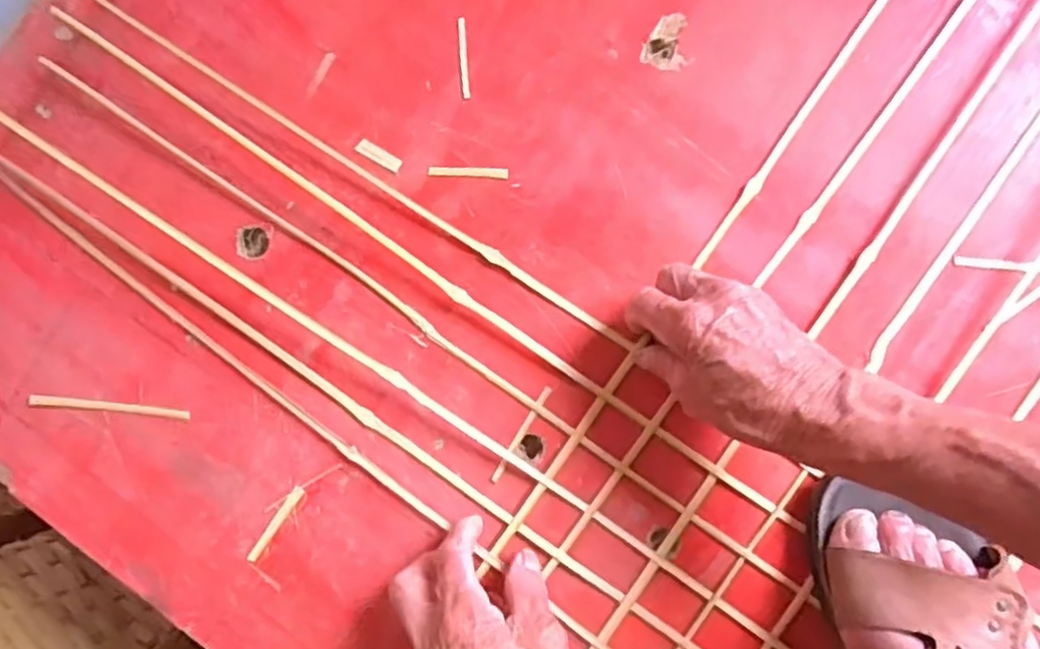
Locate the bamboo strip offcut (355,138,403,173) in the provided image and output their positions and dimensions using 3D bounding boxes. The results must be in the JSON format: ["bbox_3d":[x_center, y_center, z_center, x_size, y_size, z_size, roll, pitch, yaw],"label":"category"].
[{"bbox_3d":[-0.094,-0.112,0.467,0.033,0.004,0.010,30,88,6],"label":"bamboo strip offcut"}]

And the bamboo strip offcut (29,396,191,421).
[{"bbox_3d":[-0.272,0.055,0.461,0.111,0.005,0.008,4,85,5],"label":"bamboo strip offcut"}]

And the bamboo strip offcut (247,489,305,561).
[{"bbox_3d":[-0.157,0.128,0.451,0.009,0.004,0.055,35,89,6],"label":"bamboo strip offcut"}]

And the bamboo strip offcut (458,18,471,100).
[{"bbox_3d":[-0.037,-0.178,0.469,0.005,0.004,0.055,-5,85,4],"label":"bamboo strip offcut"}]

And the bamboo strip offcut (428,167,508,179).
[{"bbox_3d":[-0.034,-0.100,0.459,0.052,0.004,0.007,4,85,5],"label":"bamboo strip offcut"}]

